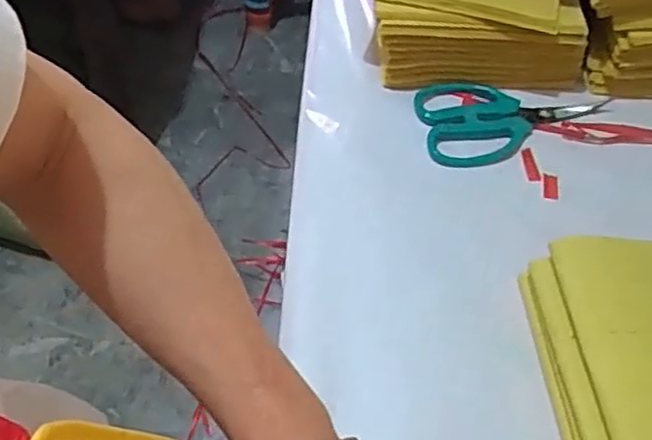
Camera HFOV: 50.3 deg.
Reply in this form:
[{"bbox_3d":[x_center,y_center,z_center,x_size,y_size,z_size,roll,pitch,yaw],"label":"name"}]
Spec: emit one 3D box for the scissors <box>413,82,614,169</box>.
[{"bbox_3d":[0.149,-0.079,0.547,0.149,0.012,0.080,-5,53,-5],"label":"scissors"}]

